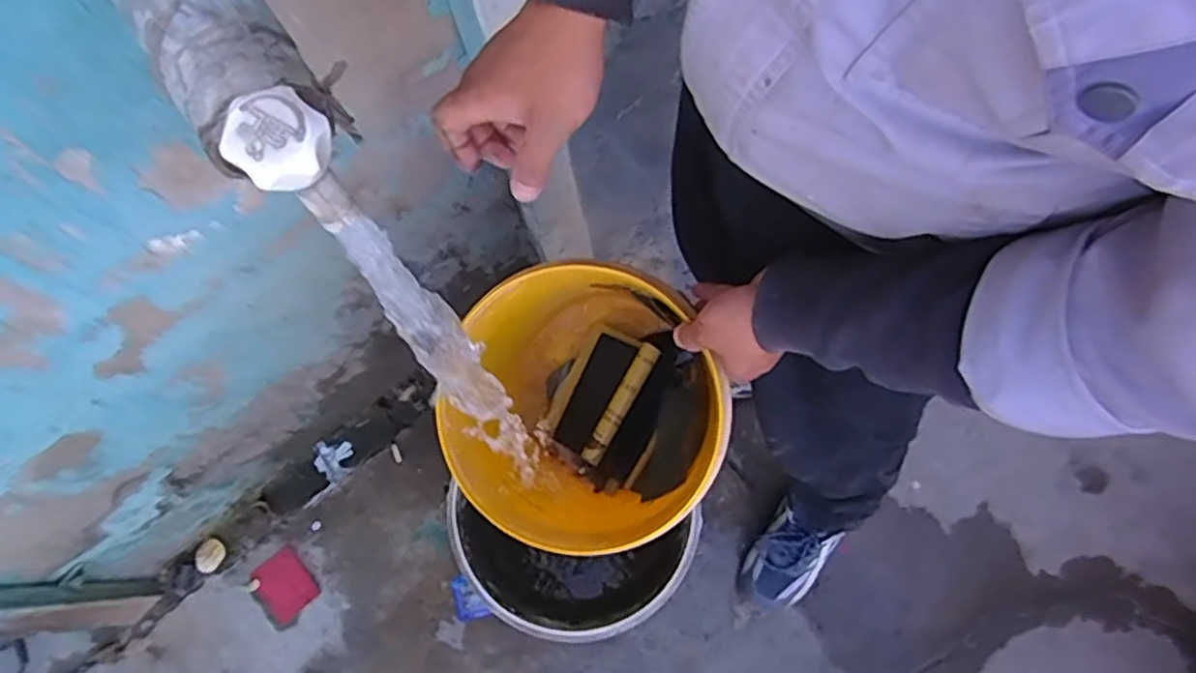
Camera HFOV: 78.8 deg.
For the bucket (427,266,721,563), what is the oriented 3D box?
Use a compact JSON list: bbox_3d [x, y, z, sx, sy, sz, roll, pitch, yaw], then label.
[{"bbox_3d":[-0.018,0.077,0.762,0.256,0.233,0.278,0,75,1],"label":"bucket"}]

